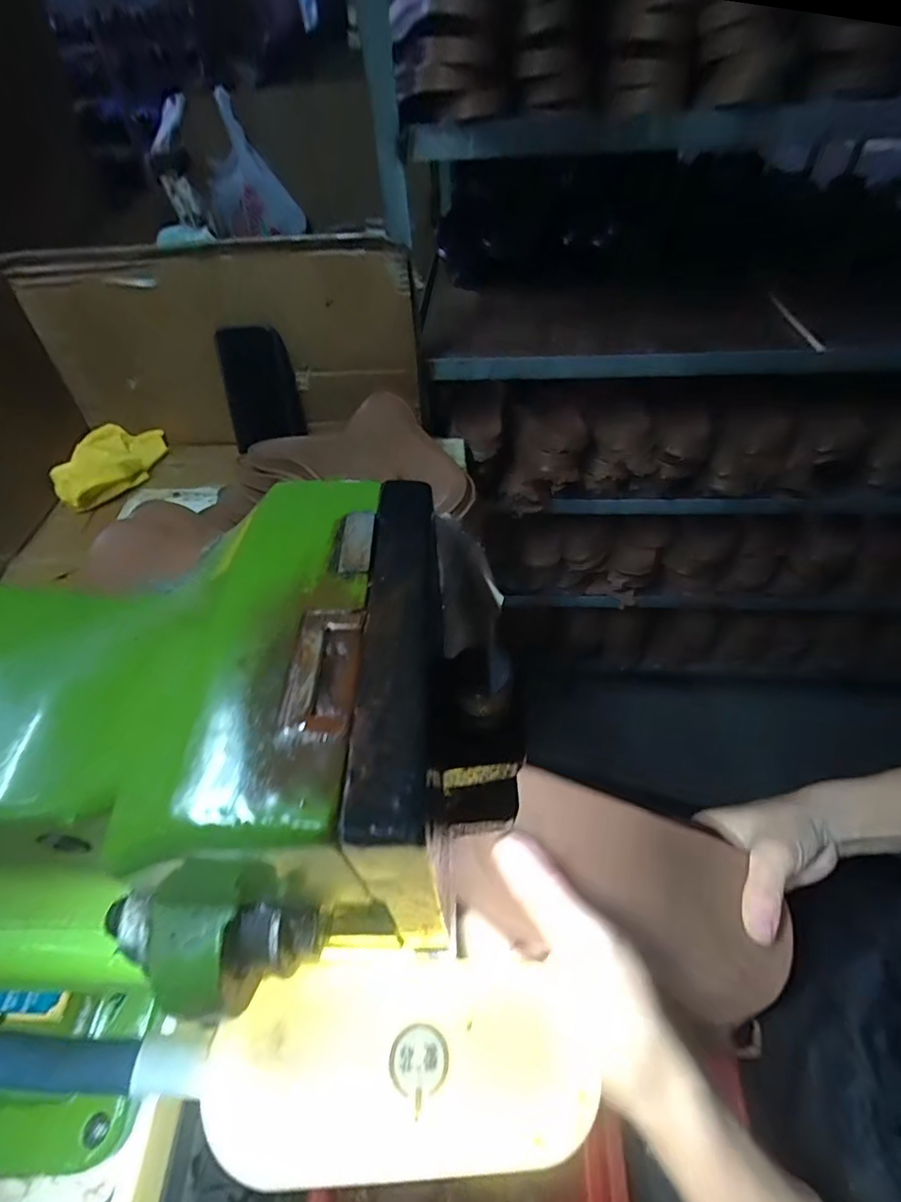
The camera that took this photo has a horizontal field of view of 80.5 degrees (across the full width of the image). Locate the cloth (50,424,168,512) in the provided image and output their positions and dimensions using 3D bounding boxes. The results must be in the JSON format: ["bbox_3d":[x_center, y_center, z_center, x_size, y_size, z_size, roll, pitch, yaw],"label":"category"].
[{"bbox_3d":[-0.455,-0.186,0.712,0.093,0.049,0.158,-5,48,0],"label":"cloth"}]

